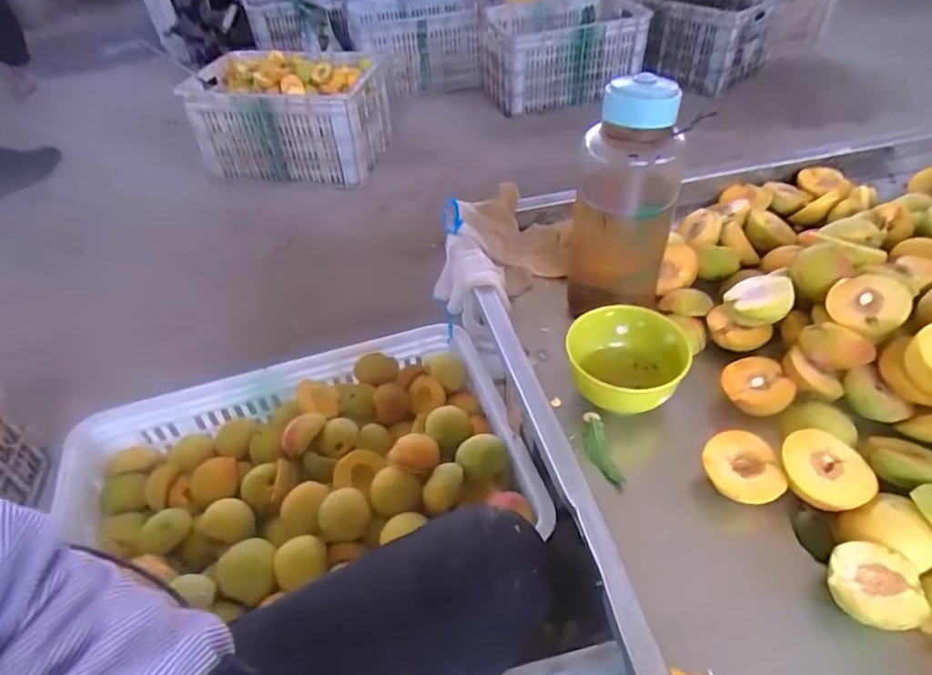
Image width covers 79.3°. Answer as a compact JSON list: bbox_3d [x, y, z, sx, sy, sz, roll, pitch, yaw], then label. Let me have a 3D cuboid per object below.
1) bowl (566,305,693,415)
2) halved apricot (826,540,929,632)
[{"bbox_3d":[0.155,0.030,0.550,0.111,0.067,0.111,-1,46,1],"label":"bowl"},{"bbox_3d":[0.290,0.183,0.405,0.061,0.036,0.057,-2,45,2],"label":"halved apricot"}]

